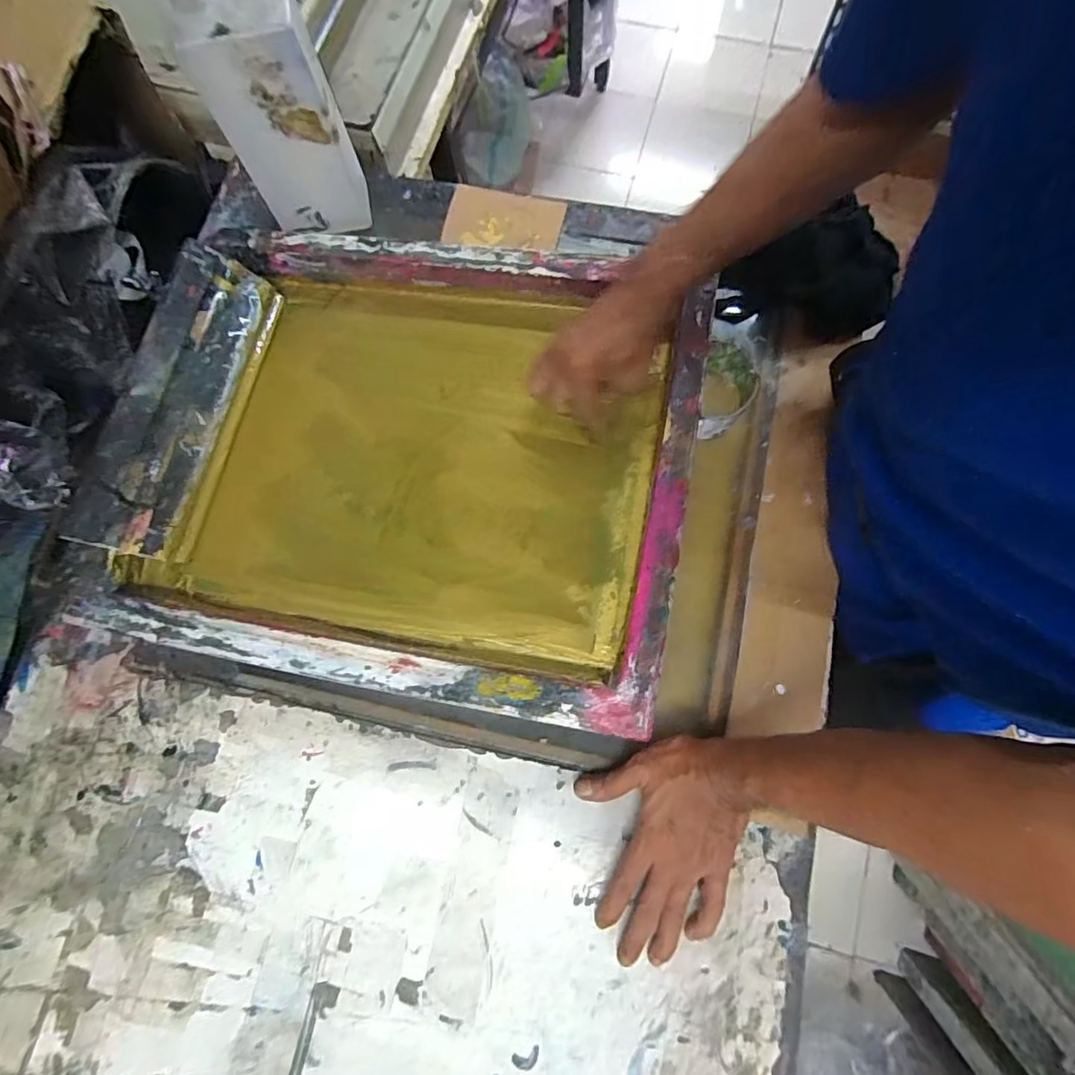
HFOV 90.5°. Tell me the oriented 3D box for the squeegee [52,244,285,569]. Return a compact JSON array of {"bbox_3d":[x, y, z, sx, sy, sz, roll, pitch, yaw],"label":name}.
[{"bbox_3d":[-0.329,-0.125,0.492,0.088,0.030,0.287,25,72,-39],"label":"squeegee"}]

